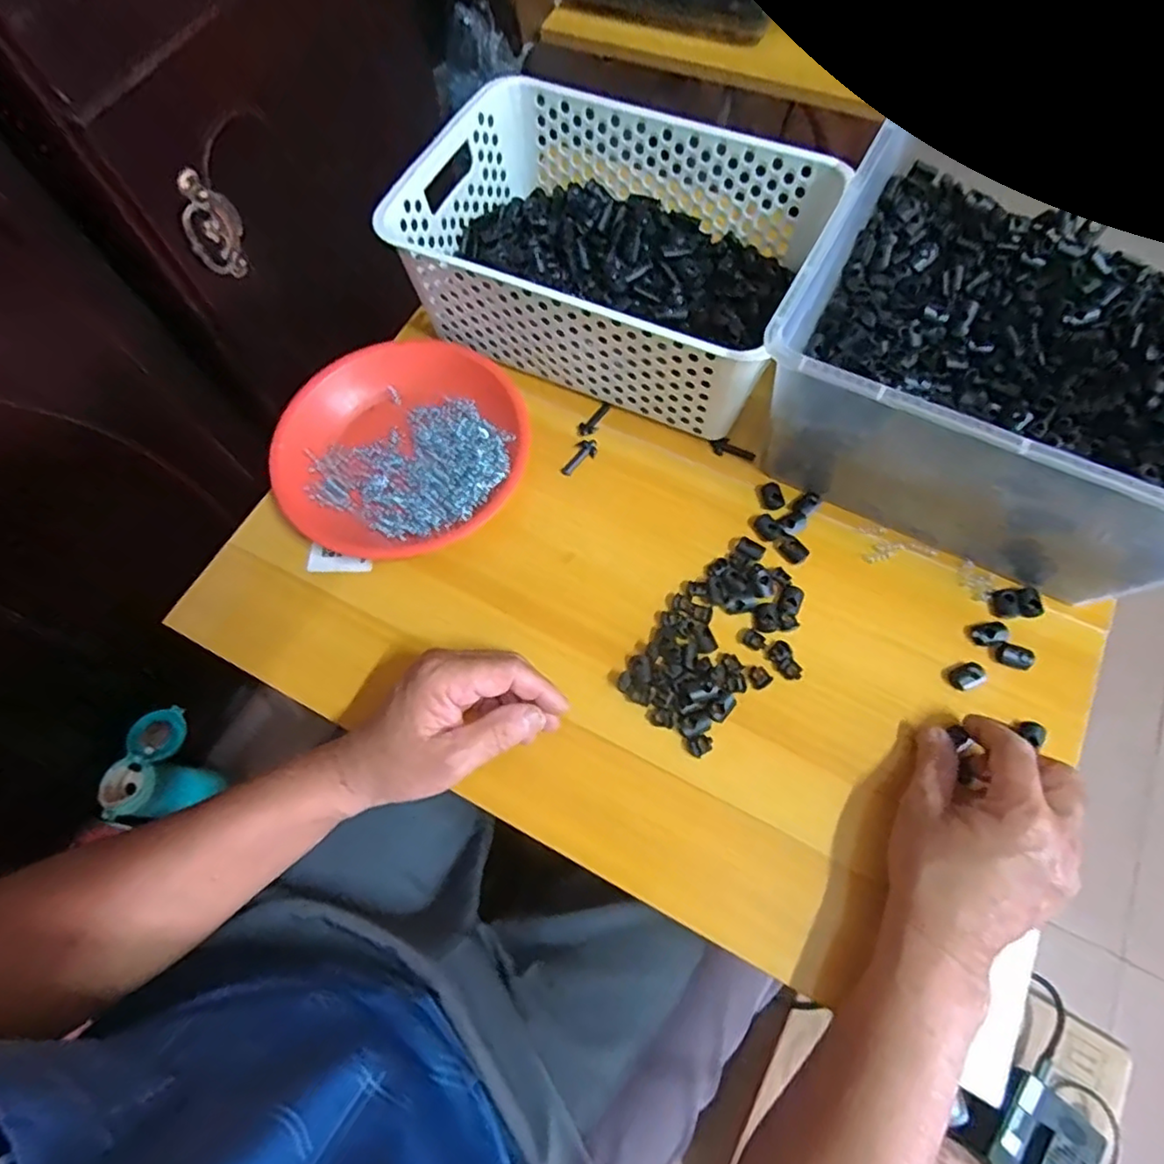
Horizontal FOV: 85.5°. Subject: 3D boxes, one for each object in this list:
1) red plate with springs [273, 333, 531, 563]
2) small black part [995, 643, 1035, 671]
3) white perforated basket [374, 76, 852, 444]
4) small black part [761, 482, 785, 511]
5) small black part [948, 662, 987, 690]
[{"bbox_3d":[-0.138,-0.106,0.493,0.187,0.036,0.180,0,67,1],"label":"red plate with springs"},{"bbox_3d":[0.294,0.051,0.427,0.022,0.007,0.015,20,69,9],"label":"small black part"},{"bbox_3d":[0.022,-0.261,0.503,0.300,0.099,0.208,22,69,10],"label":"white perforated basket"},{"bbox_3d":[0.147,-0.066,0.483,0.015,0.008,0.020,-17,68,-6],"label":"small black part"},{"bbox_3d":[0.260,0.063,0.424,0.023,0.007,0.016,-23,68,-8],"label":"small black part"}]

